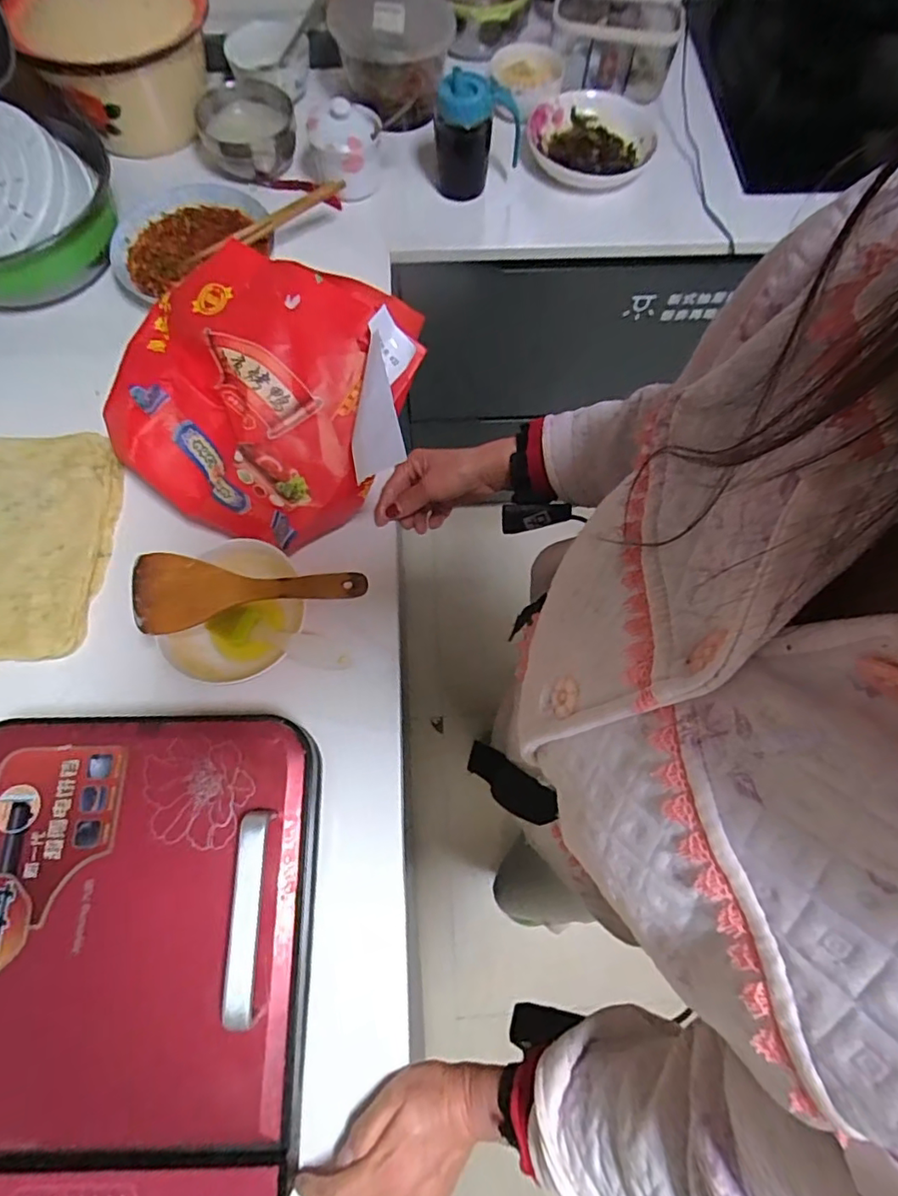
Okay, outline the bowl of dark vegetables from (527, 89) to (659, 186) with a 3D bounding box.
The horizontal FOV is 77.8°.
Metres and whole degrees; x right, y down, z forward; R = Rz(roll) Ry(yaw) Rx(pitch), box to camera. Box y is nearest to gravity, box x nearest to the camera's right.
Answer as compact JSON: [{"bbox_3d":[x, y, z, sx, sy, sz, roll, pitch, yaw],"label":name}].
[{"bbox_3d":[0.200,-0.646,0.793,0.175,0.044,0.171,1,71,-2],"label":"bowl of dark vegetables"}]

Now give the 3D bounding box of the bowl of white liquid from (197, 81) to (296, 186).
[{"bbox_3d":[-0.279,-0.645,0.772,0.129,0.065,0.132,1,71,-2],"label":"bowl of white liquid"}]

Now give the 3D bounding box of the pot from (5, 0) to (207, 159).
[{"bbox_3d":[-0.436,-0.726,0.754,0.230,0.165,0.215,1,71,-2],"label":"pot"}]

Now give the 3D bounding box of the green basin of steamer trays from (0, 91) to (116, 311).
[{"bbox_3d":[-0.516,-0.470,0.667,0.224,0.117,0.203,-27,74,-11],"label":"green basin of steamer trays"}]

